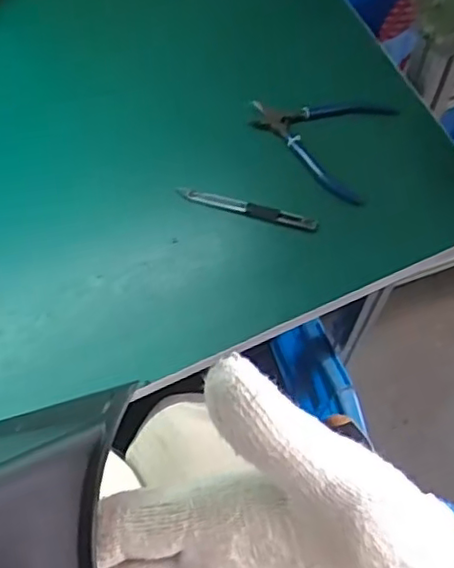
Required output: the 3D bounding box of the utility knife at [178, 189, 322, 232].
[{"bbox_3d":[0.019,-0.073,0.608,0.137,0.009,0.016,15,68,8],"label":"utility knife"}]

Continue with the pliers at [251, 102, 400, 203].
[{"bbox_3d":[0.087,-0.151,0.636,0.138,0.022,0.118,21,69,10],"label":"pliers"}]

